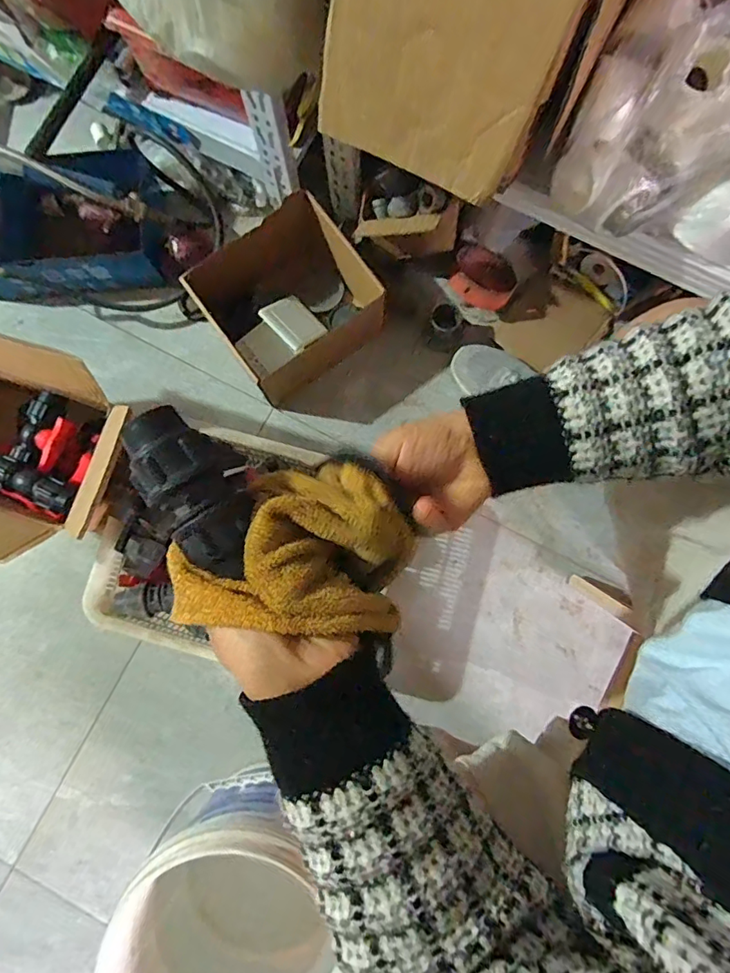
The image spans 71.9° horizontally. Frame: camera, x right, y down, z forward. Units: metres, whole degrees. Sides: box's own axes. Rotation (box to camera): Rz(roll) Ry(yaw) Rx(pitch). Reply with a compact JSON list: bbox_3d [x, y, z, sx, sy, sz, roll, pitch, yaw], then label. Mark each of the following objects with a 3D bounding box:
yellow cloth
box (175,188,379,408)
[{"bbox_3d":[-0.041,0.031,0.290,0.132,0.056,0.095,4,80,2],"label":"yellow cloth"},{"bbox_3d":[-0.119,-0.292,0.799,0.240,0.134,0.228,-37,84,-3],"label":"box"}]

